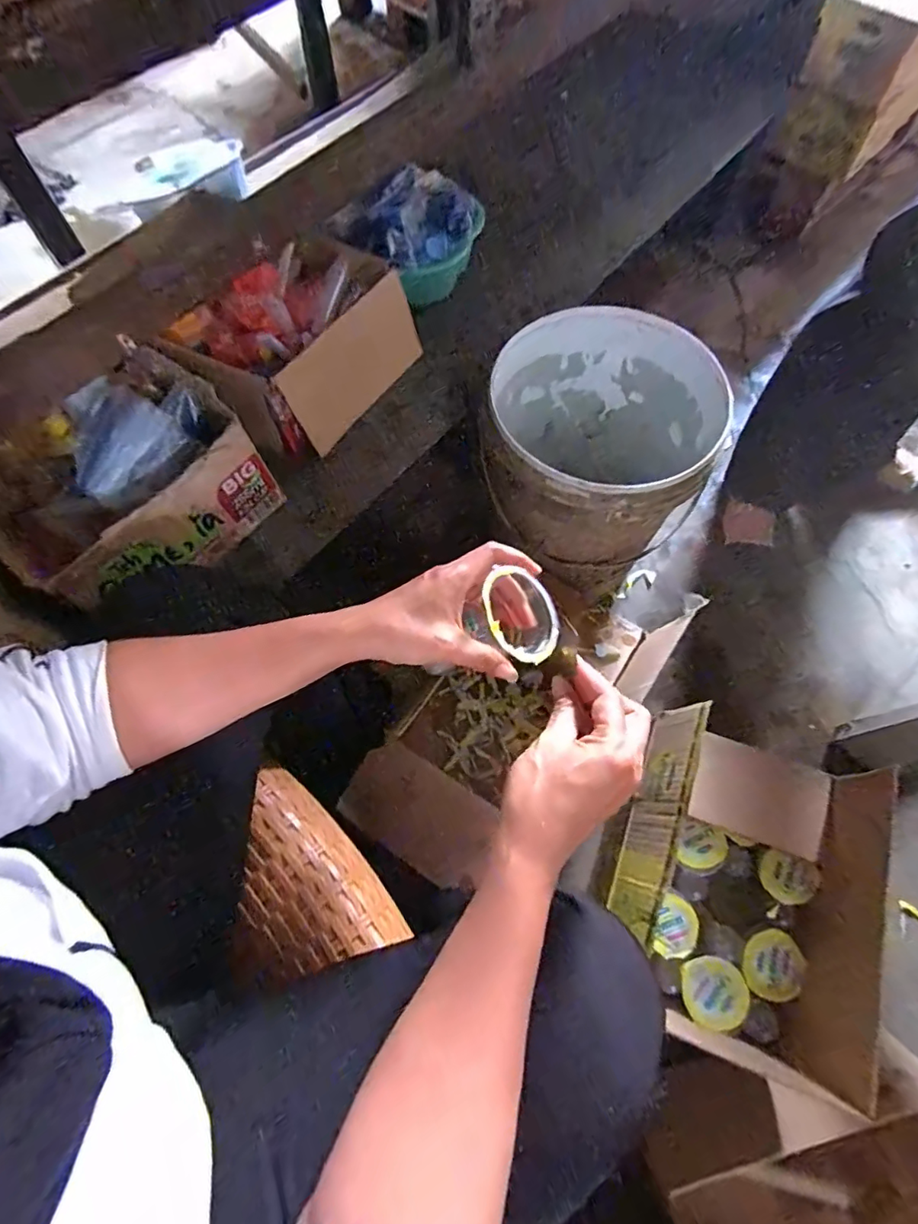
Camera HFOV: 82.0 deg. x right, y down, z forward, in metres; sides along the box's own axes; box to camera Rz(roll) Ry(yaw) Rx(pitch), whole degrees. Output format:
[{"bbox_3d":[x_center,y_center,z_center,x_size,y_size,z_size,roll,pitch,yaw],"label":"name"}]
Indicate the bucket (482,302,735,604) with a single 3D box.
[{"bbox_3d":[0.192,-0.225,0.804,0.291,0.291,0.323,21,70,9],"label":"bucket"}]

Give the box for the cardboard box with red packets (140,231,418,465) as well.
[{"bbox_3d":[-0.213,-0.358,0.708,0.202,0.132,0.289,40,74,15],"label":"cardboard box with red packets"}]

